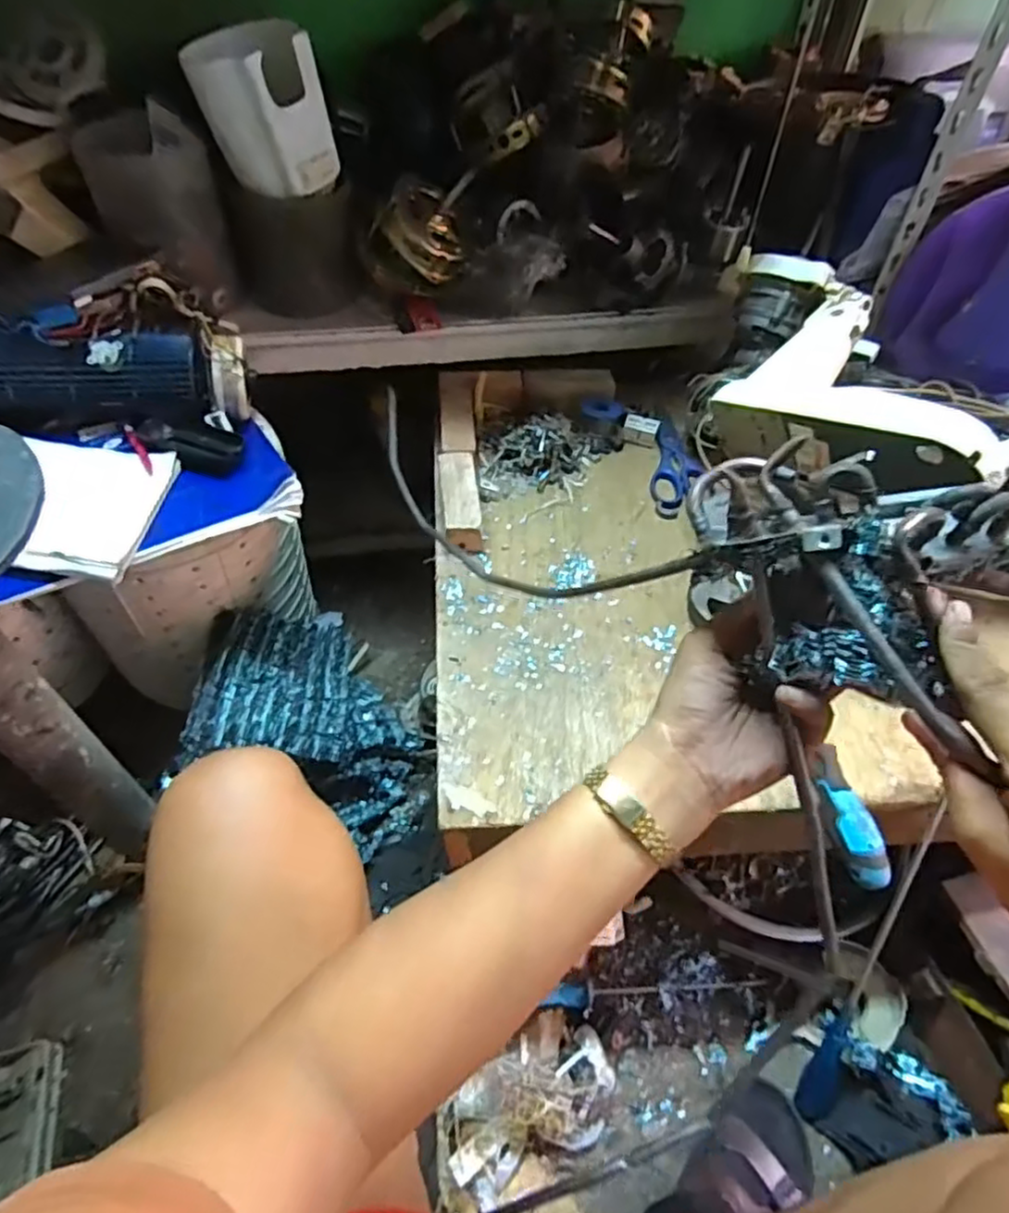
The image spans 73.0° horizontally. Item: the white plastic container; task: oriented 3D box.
[{"bbox_3d":[-0.253,-0.518,0.710,0.112,0.137,0.096,25,54,18],"label":"white plastic container"}]

